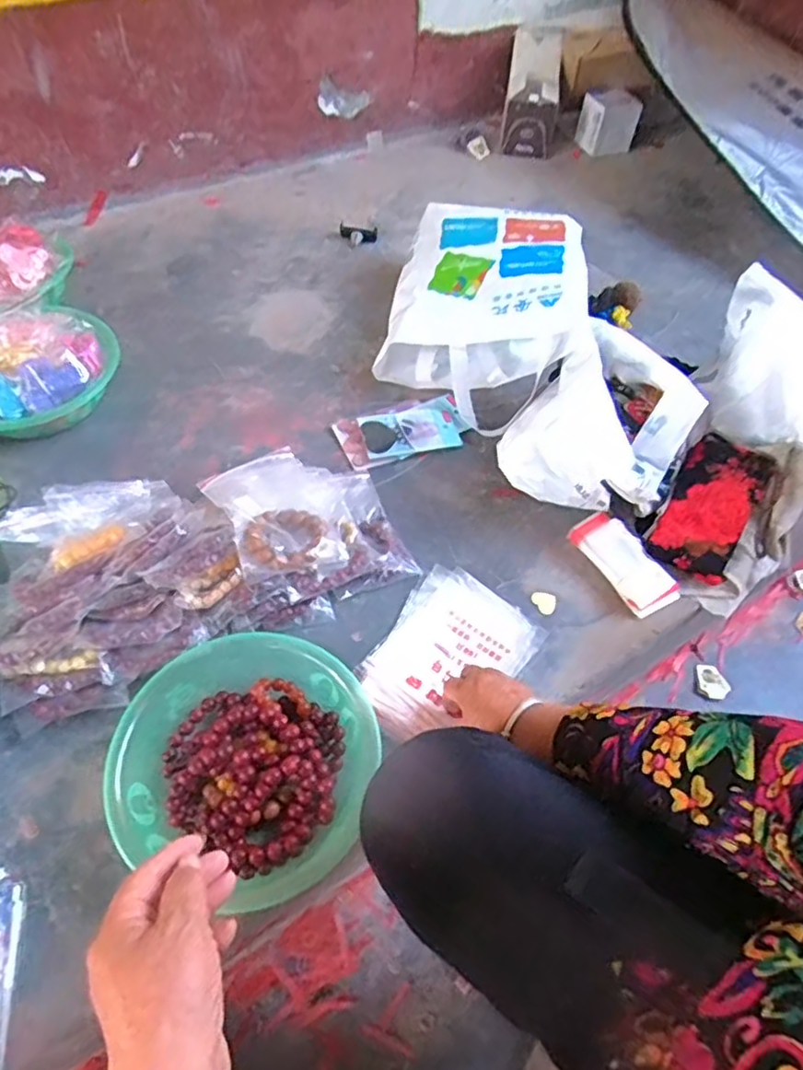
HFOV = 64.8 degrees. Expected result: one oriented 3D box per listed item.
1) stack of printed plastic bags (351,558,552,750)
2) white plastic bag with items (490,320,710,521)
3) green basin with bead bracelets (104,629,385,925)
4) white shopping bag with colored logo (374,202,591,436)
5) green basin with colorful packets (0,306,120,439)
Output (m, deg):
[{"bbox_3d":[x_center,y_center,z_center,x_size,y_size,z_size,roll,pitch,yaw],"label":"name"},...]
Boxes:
[{"bbox_3d":[0.048,0.136,0.701,0.148,0.023,0.203,33,60,17],"label":"stack of printed plastic bags"},{"bbox_3d":[0.263,-0.152,0.823,0.204,0.166,0.204,29,58,16],"label":"white plastic bag with items"},{"bbox_3d":[-0.144,0.216,0.598,0.233,0.066,0.234,1,55,-2],"label":"green basin with bead bracelets"},{"bbox_3d":[0.122,-0.345,0.954,0.275,0.149,0.375,12,55,5],"label":"white shopping bag with colored logo"},{"bbox_3d":[-0.498,-0.215,0.851,0.231,0.097,0.199,-30,61,-22],"label":"green basin with colorful packets"}]

